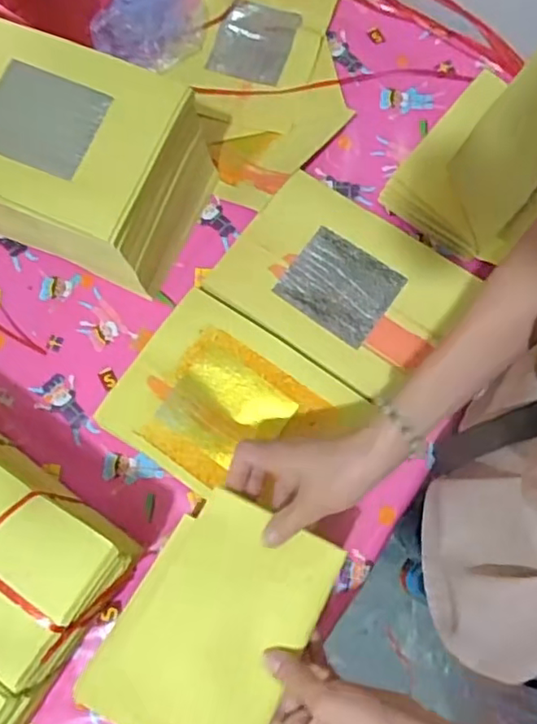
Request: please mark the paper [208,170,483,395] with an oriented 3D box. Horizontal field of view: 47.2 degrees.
[{"bbox_3d":[0.071,-0.080,0.614,0.219,0.007,0.161,34,81,10],"label":"paper"}]

